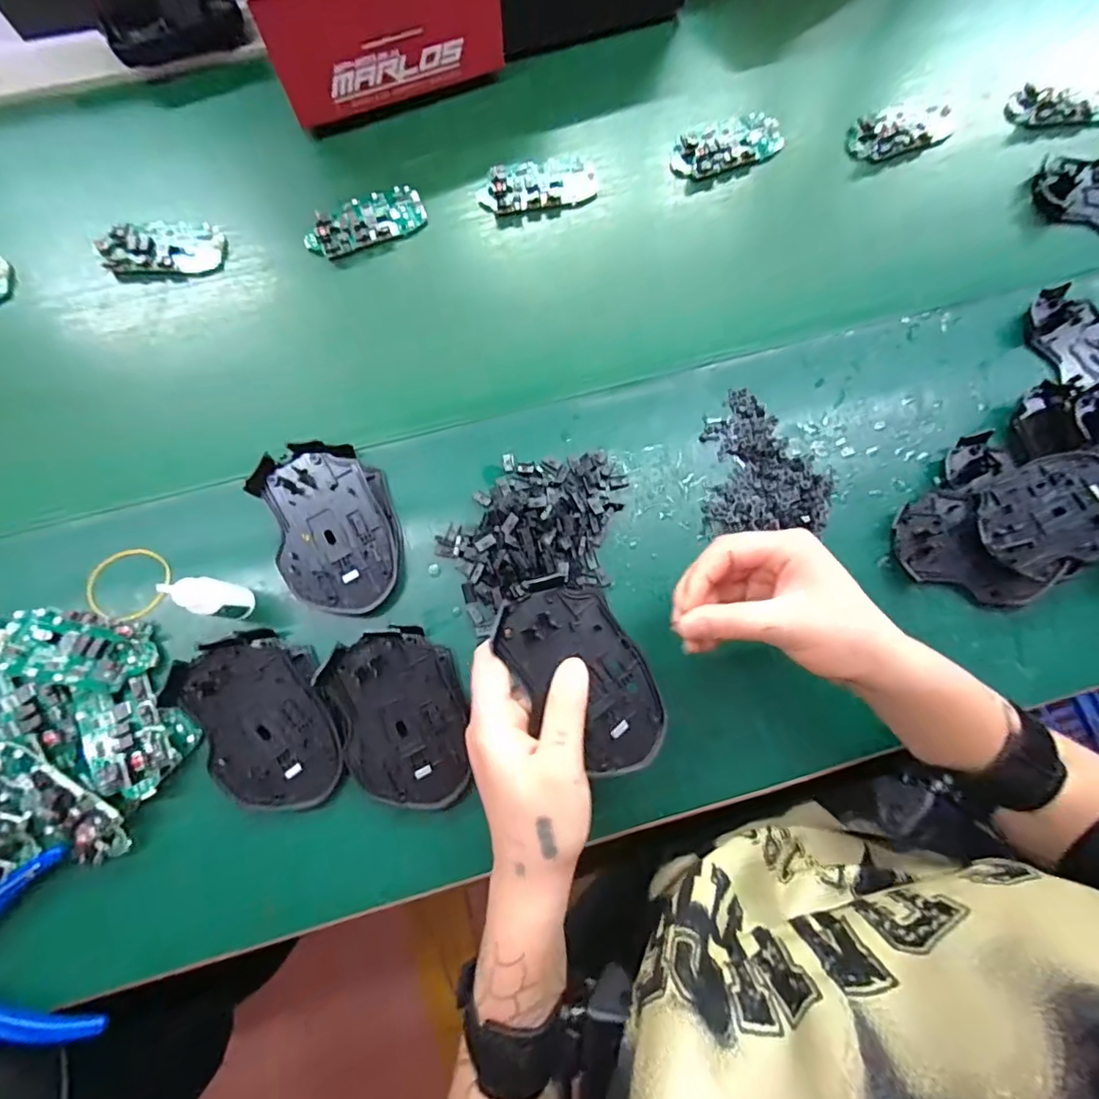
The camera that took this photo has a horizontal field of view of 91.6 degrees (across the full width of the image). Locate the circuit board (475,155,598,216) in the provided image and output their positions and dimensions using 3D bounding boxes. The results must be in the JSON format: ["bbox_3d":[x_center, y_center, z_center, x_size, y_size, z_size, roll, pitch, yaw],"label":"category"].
[{"bbox_3d":[-0.010,-0.308,0.446,0.098,0.008,0.046,-11,77,-4],"label":"circuit board"}]

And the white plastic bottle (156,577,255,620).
[{"bbox_3d":[-0.209,0.030,0.331,0.017,0.067,0.022,42,79,8],"label":"white plastic bottle"}]

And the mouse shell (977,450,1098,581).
[{"bbox_3d":[0.352,-0.025,0.375,0.113,0.020,0.074,-22,78,-6],"label":"mouse shell"}]

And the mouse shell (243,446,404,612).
[{"bbox_3d":[-0.146,-0.015,0.360,0.079,0.031,0.118,-17,78,-5],"label":"mouse shell"}]

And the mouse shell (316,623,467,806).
[{"bbox_3d":[-0.091,0.106,0.330,0.076,0.030,0.109,-19,78,-5],"label":"mouse shell"}]

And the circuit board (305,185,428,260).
[{"bbox_3d":[-0.150,-0.270,0.437,0.096,0.014,0.042,-24,78,-6],"label":"circuit board"}]

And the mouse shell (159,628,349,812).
[{"bbox_3d":[-0.177,0.106,0.327,0.079,0.027,0.111,-27,79,-7],"label":"mouse shell"}]

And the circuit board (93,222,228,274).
[{"bbox_3d":[-0.308,-0.243,0.429,0.090,0.014,0.044,-5,77,-2],"label":"circuit board"}]

